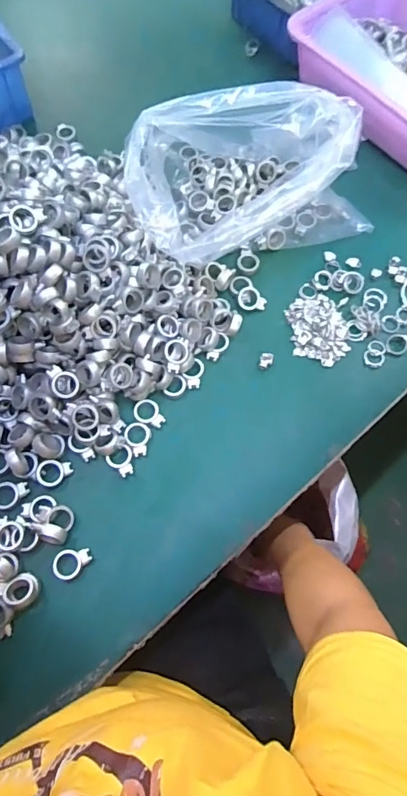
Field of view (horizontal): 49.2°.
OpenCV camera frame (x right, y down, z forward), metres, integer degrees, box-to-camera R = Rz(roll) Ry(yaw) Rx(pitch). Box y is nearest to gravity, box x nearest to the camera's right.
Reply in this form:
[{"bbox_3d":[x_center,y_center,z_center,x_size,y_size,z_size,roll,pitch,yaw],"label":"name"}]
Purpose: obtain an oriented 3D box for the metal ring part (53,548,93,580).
[{"bbox_3d":[-0.123,0.154,0.418,0.035,0.010,0.026,-24,80,-18],"label":"metal ring part"}]

